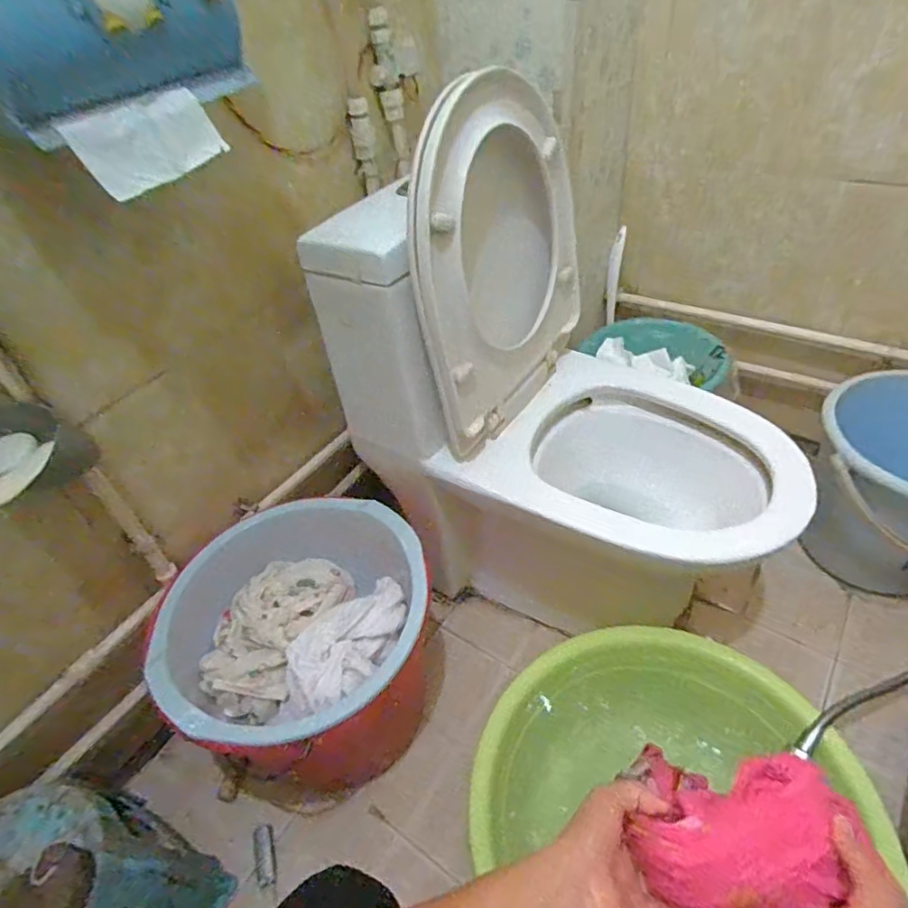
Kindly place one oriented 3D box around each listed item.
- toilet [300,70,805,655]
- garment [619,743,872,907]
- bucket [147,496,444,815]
[{"bbox_3d":[0.179,-0.058,0.891,0.644,0.801,0.342,13,47,21],"label":"toilet"},{"bbox_3d":[0.222,0.286,0.435,0.165,0.047,0.117,1,47,8],"label":"garment"},{"bbox_3d":[-0.194,0.311,0.864,0.349,0.347,0.347,-3,43,6],"label":"bucket"}]

